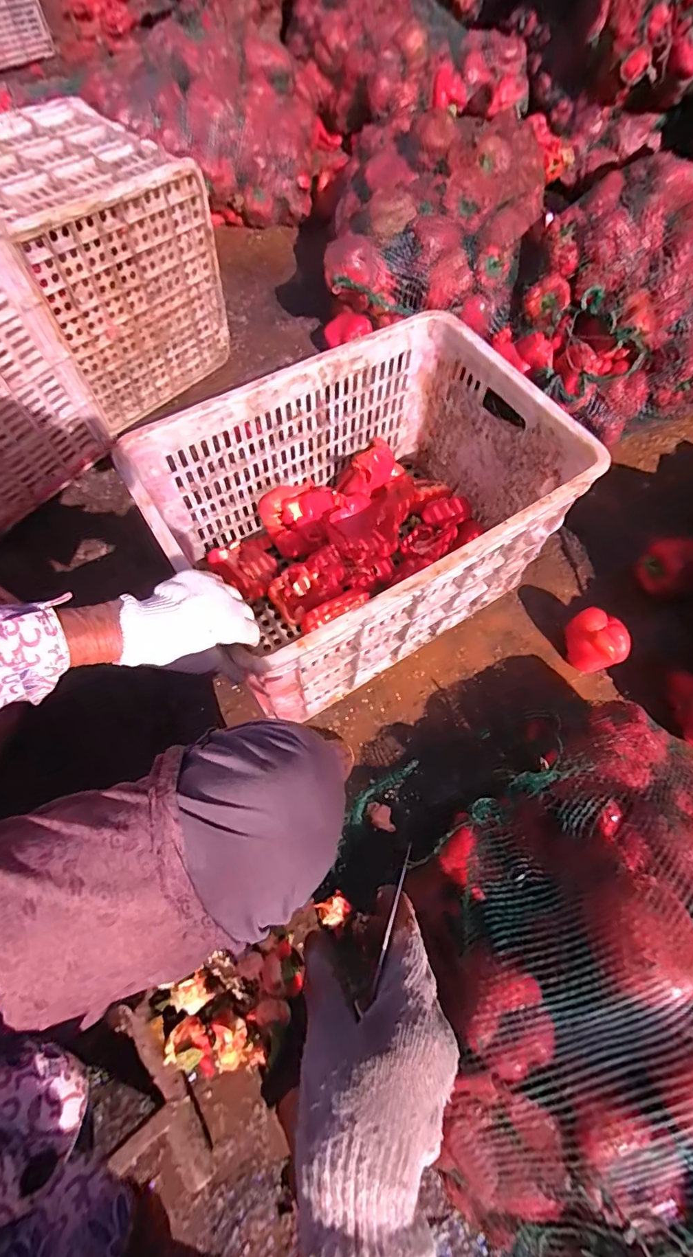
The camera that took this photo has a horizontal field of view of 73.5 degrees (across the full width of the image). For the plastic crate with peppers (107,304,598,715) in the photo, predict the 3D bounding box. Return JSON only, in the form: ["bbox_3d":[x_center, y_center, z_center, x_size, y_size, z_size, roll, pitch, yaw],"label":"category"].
[{"bbox_3d":[0.029,-0.153,0.677,0.519,0.284,0.347,-30,71,-14],"label":"plastic crate with peppers"}]

